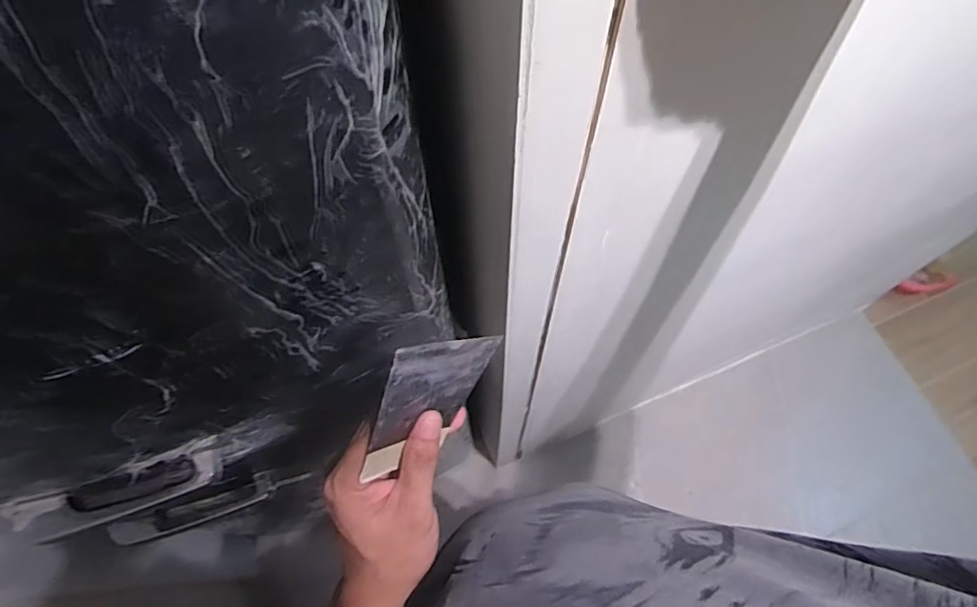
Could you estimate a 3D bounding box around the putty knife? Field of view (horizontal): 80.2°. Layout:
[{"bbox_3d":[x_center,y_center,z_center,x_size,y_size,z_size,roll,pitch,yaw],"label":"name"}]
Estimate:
[{"bbox_3d":[-0.042,0.068,0.382,0.005,0.105,0.099,33,109,26],"label":"putty knife"}]

